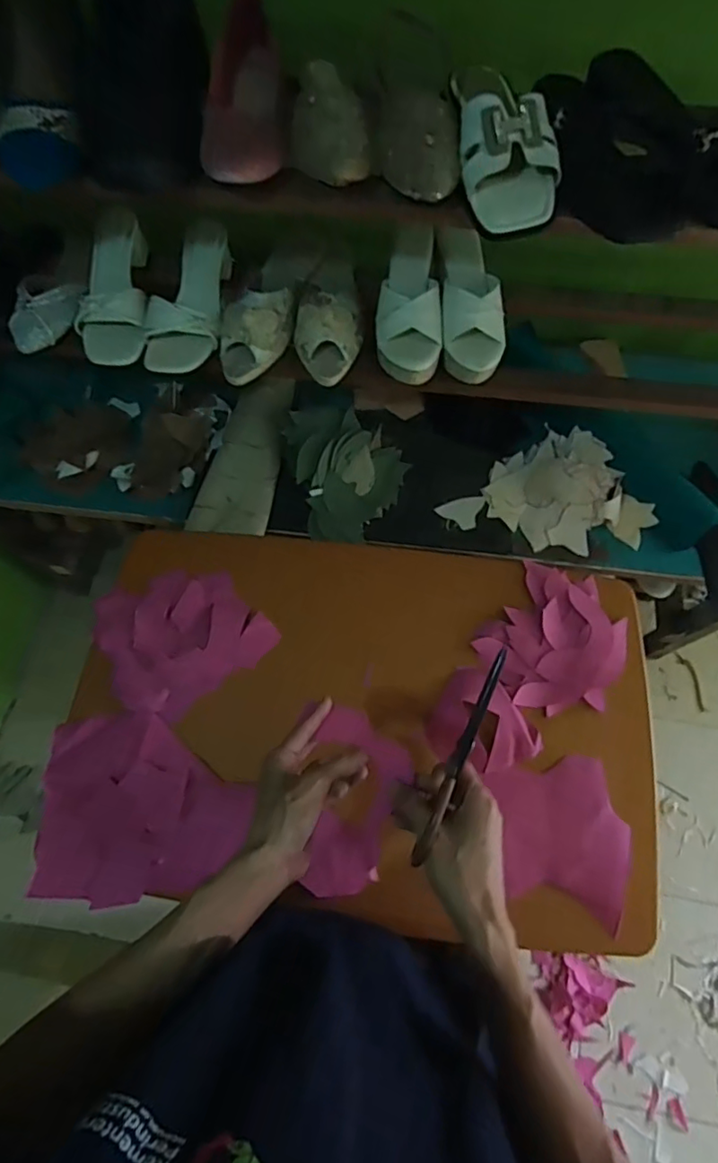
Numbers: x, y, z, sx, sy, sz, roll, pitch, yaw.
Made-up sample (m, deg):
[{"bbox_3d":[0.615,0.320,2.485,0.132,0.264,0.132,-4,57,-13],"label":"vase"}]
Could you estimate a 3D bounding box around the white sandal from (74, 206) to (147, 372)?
[{"bbox_3d":[-0.332,-0.394,0.769,0.089,0.070,0.216,-7,69,-2],"label":"white sandal"}]

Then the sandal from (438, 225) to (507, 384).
[{"bbox_3d":[0.145,-0.358,0.737,0.077,0.056,0.195,-4,85,-1],"label":"sandal"}]

